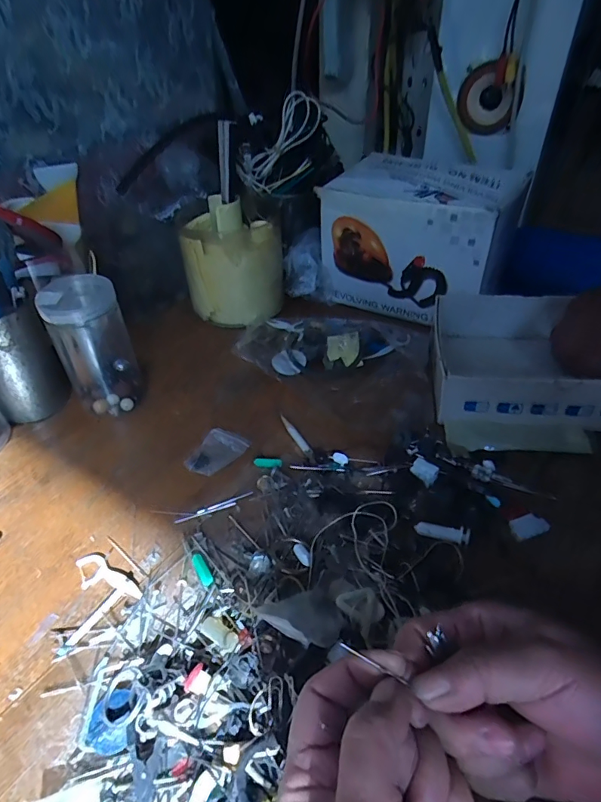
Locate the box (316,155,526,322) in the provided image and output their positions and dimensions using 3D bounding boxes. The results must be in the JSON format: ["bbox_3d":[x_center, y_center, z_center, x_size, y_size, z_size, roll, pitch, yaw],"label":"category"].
[{"bbox_3d":[0.140,-0.200,0.560,0.197,0.144,0.146,20,45,25],"label":"box"}]

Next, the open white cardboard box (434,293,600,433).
[{"bbox_3d":[0.237,-0.046,0.448,0.198,0.058,0.161,6,40,10],"label":"open white cardboard box"}]

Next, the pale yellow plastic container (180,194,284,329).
[{"bbox_3d":[-0.084,-0.167,0.563,0.118,0.126,0.087,7,41,11],"label":"pale yellow plastic container"}]

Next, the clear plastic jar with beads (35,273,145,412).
[{"bbox_3d":[-0.195,-0.050,0.435,0.064,0.125,0.057,-20,43,-19],"label":"clear plastic jar with beads"}]

